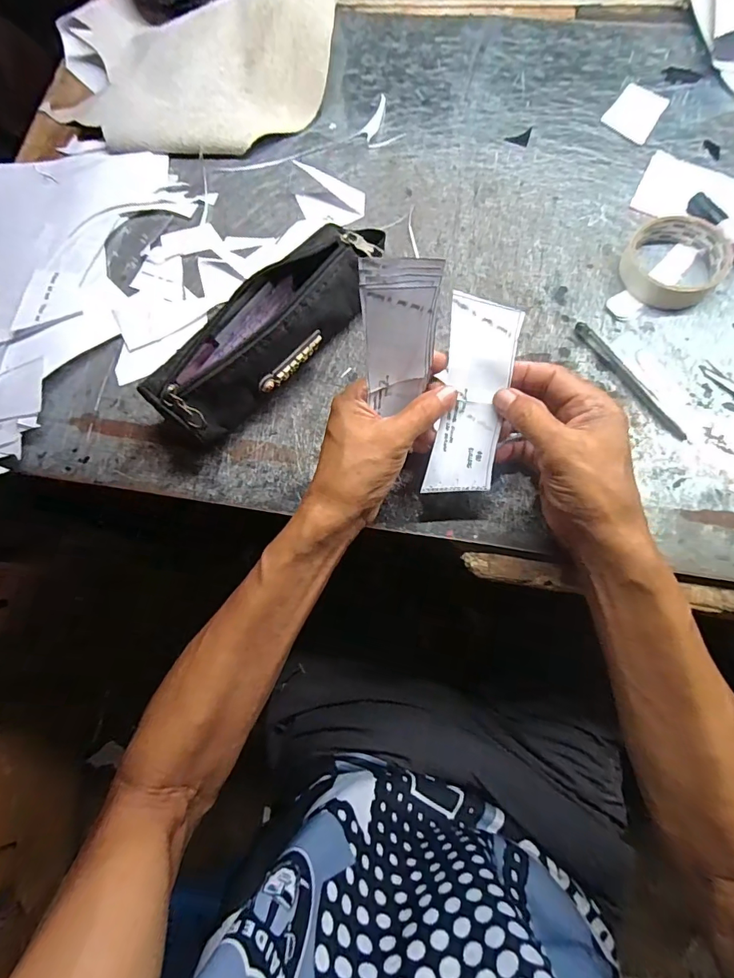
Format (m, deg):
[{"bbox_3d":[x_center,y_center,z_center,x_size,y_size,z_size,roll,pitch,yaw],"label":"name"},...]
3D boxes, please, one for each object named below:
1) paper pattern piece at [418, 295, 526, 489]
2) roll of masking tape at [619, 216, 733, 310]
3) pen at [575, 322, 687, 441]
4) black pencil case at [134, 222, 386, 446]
[{"bbox_3d":[0.075,-0.063,0.324,0.047,0.006,0.134,8,104,3],"label":"paper pattern piece"},{"bbox_3d":[0.279,-0.206,0.409,0.083,0.022,0.084,0,74,2],"label":"roll of masking tape"},{"bbox_3d":[0.222,-0.093,0.384,0.012,0.008,0.129,-31,76,-7],"label":"pen"},{"bbox_3d":[-0.070,-0.139,0.385,0.245,0.070,0.068,-44,76,-9],"label":"black pencil case"}]

